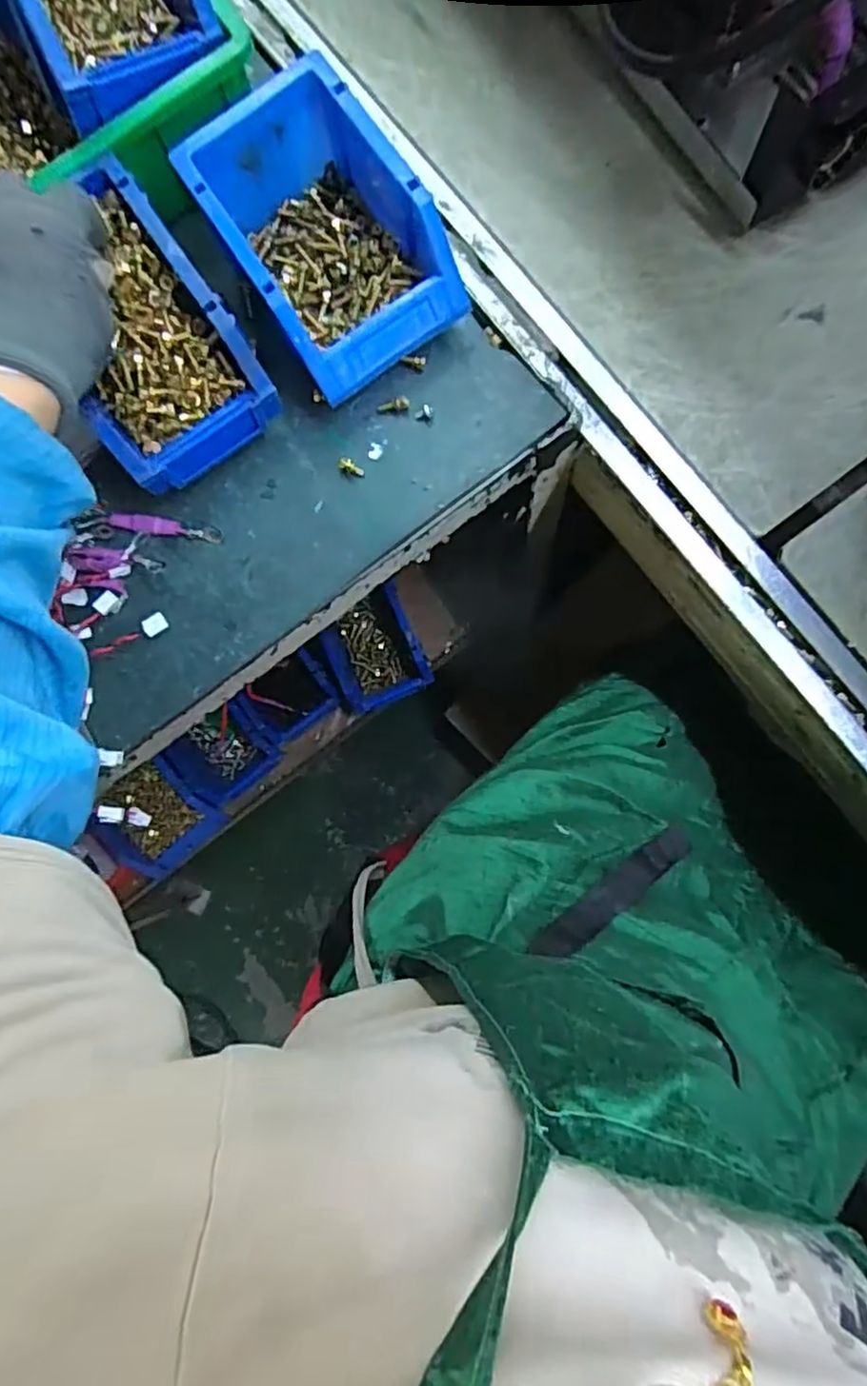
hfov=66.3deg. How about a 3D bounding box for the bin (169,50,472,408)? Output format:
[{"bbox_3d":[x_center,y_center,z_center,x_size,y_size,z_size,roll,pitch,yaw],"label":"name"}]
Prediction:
[{"bbox_3d":[-0.063,-0.274,0.405,0.107,0.073,0.153,-33,85,2],"label":"bin"}]

